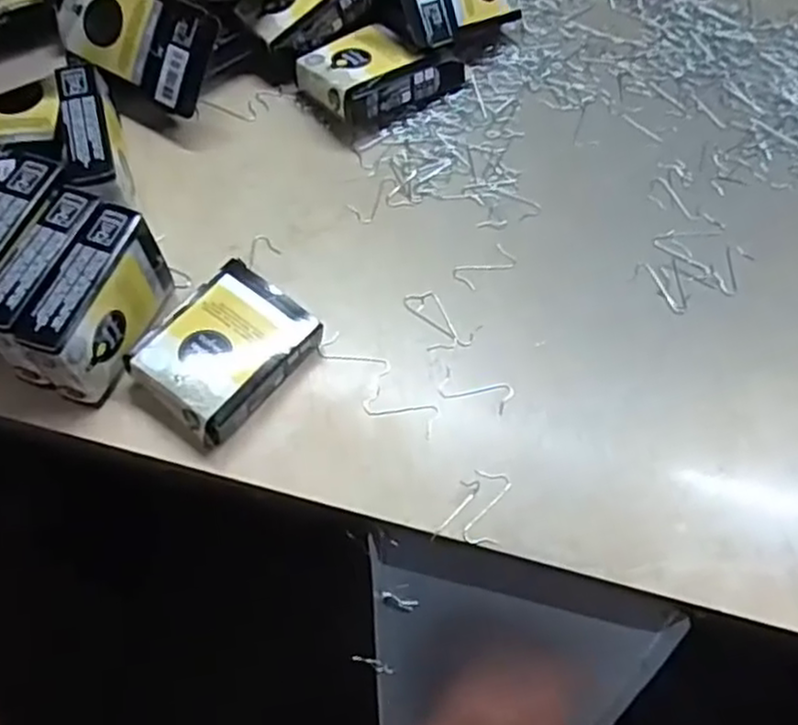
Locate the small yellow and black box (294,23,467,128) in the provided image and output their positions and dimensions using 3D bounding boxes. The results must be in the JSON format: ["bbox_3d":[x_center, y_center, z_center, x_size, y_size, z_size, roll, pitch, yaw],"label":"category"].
[{"bbox_3d":[-0.008,-0.174,0.419,0.094,0.031,0.055,-29,70,-19],"label":"small yellow and black box"}]

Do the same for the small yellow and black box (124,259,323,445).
[{"bbox_3d":[-0.081,-0.005,0.330,0.057,0.031,0.075,37,65,12],"label":"small yellow and black box"}]

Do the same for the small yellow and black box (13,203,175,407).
[{"bbox_3d":[-0.130,-0.022,0.312,0.024,0.058,0.075,19,63,4],"label":"small yellow and black box"}]

